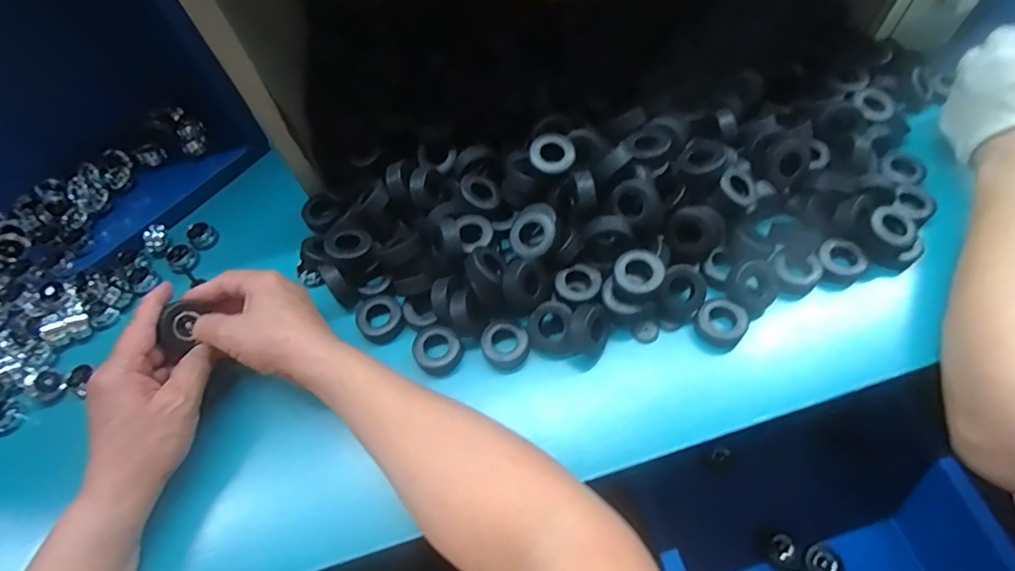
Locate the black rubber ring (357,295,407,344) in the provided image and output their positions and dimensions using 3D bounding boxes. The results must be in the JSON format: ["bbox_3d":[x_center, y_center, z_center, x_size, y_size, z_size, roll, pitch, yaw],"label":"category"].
[{"bbox_3d":[-0.106,0.026,0.416,0.037,0.012,0.040,-1,61,2],"label":"black rubber ring"}]

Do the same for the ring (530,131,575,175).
[{"bbox_3d":[0.037,-0.108,0.415,0.036,0.011,0.033,-7,82,1],"label":"ring"}]

